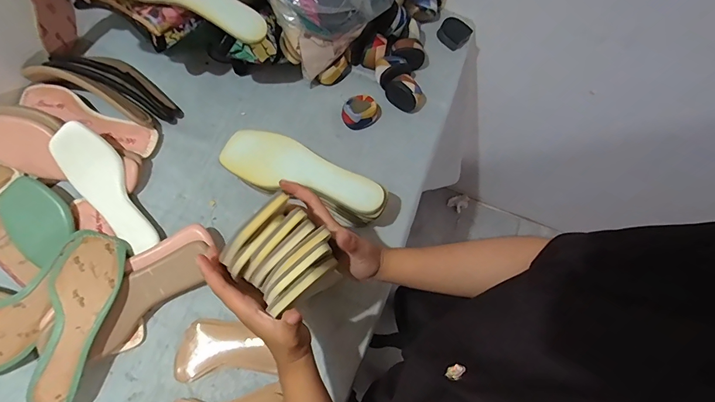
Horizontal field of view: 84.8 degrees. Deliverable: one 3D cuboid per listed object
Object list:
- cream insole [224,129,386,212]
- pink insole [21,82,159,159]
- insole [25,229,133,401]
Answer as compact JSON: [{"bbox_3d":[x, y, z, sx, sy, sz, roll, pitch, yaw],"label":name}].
[{"bbox_3d":[-0.077,-0.047,0.571,0.236,0.025,0.074,16,68,4],"label":"cream insole"},{"bbox_3d":[-0.441,-0.138,0.648,0.228,0.025,0.058,23,69,6],"label":"pink insole"},{"bbox_3d":[-0.364,0.146,0.517,0.092,0.038,0.236,-4,68,-4],"label":"insole"}]

